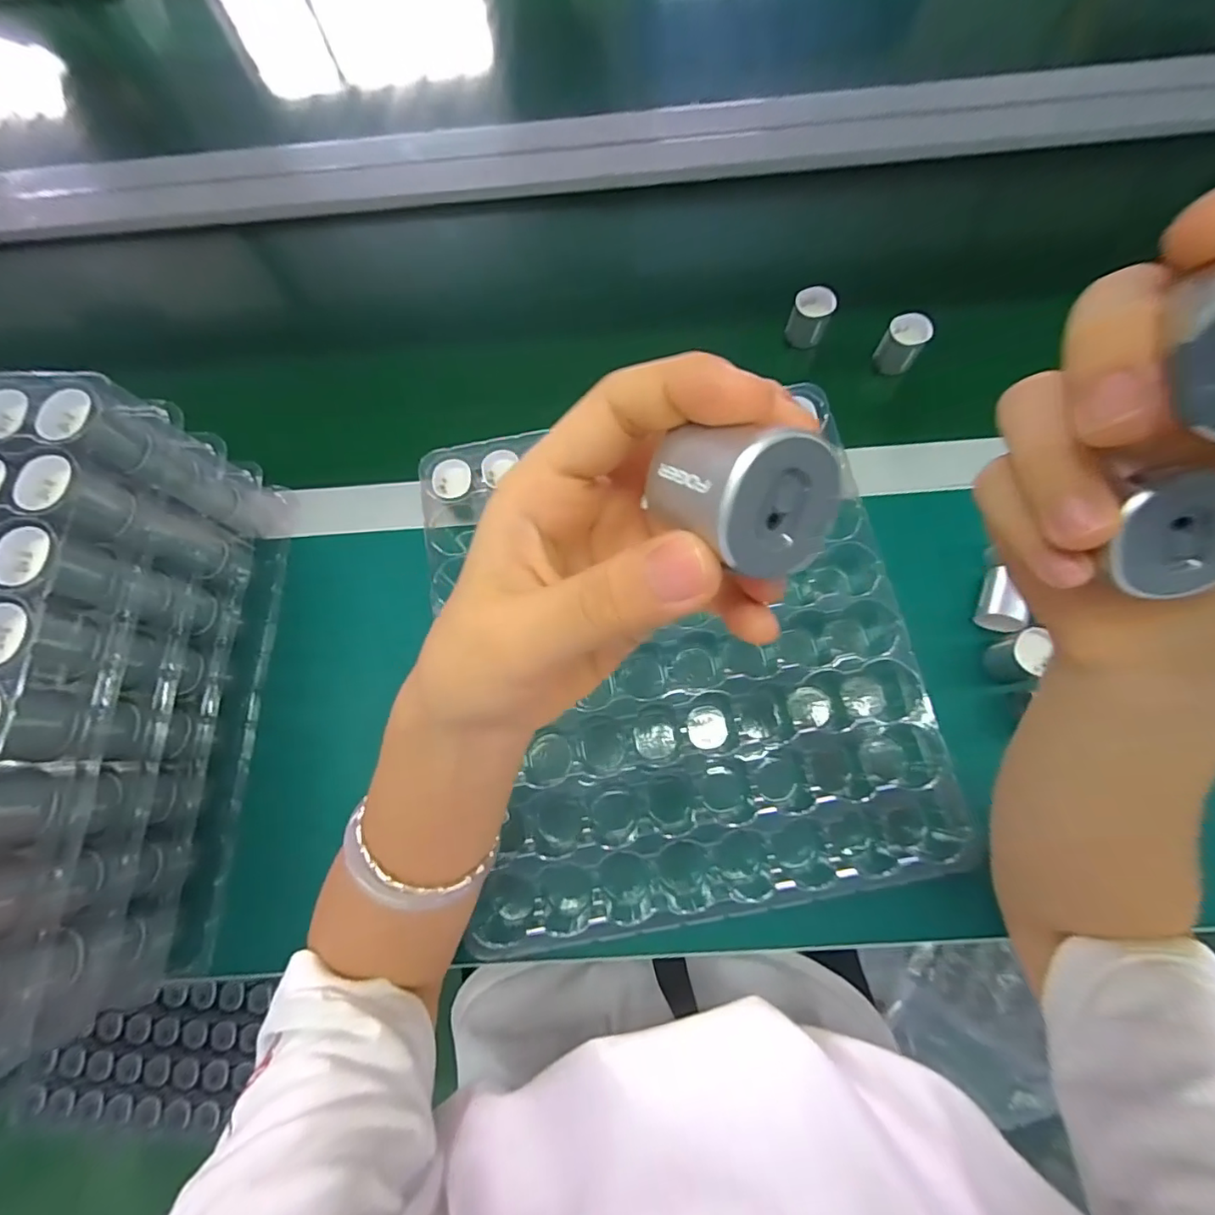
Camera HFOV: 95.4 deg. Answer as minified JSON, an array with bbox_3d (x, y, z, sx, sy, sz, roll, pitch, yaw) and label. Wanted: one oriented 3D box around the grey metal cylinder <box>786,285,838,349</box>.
[{"bbox_3d":[0.163,-0.233,0.444,0.031,0.037,0.027,23,76,9],"label":"grey metal cylinder"}]

